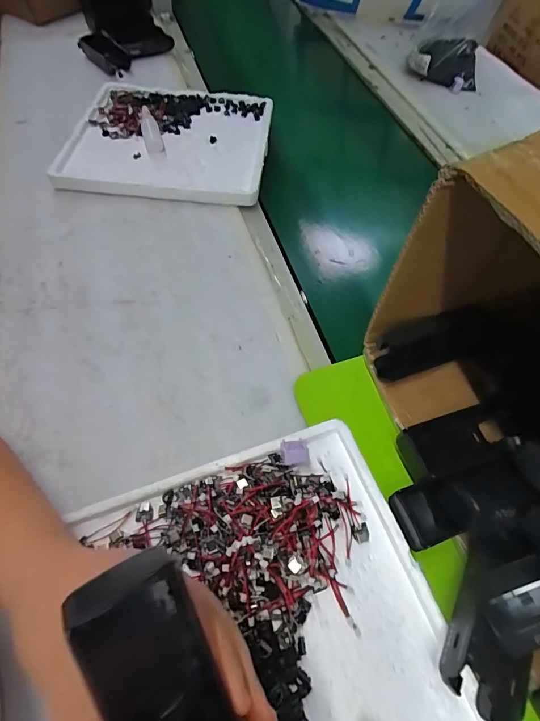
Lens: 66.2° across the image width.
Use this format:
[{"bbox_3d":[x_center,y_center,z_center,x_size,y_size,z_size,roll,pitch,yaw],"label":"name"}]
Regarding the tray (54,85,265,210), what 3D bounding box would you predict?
[{"bbox_3d":[-0.145,-0.332,0.623,0.280,0.038,0.268,6,57,1],"label":"tray"}]

